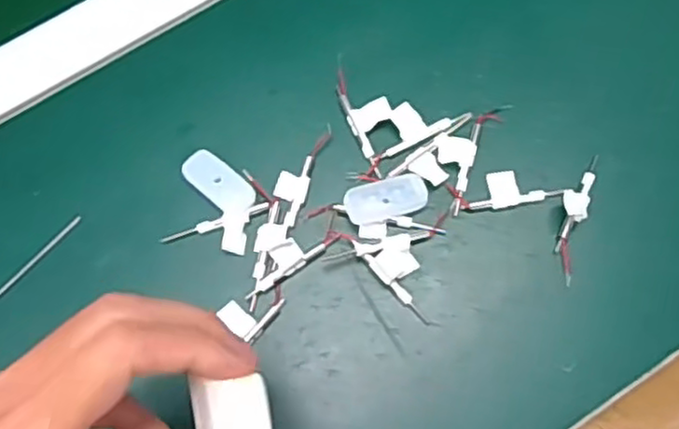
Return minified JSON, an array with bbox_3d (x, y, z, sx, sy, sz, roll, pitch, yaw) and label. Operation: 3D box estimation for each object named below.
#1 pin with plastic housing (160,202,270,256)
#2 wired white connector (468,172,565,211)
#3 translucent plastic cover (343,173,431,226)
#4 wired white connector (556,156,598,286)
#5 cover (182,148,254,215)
[{"bbox_3d":[-0.061,0.012,0.362,0.056,0.004,0.021,-19,73,-4],"label":"pin with plastic housing"},{"bbox_3d":[0.090,-0.014,0.370,0.047,0.005,0.019,-10,72,-2],"label":"wired white connector"},{"bbox_3d":[0.024,-0.008,0.364,0.044,0.009,0.020,-15,73,-3],"label":"translucent plastic cover"},{"bbox_3d":[0.121,-0.001,0.362,0.015,0.013,0.070,17,74,7],"label":"wired white connector"},{"bbox_3d":[-0.063,-0.017,0.368,0.041,0.006,0.020,39,77,12],"label":"cover"}]

